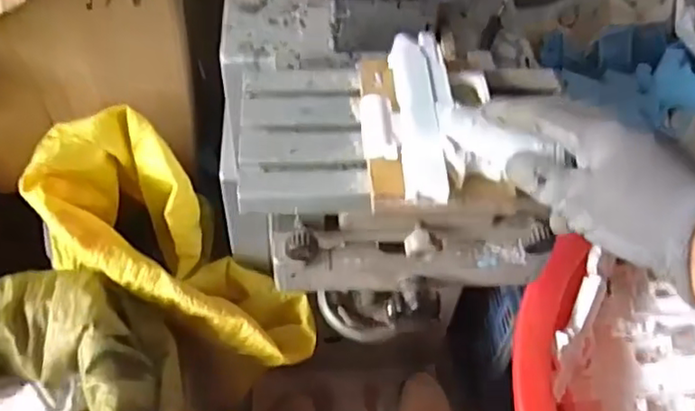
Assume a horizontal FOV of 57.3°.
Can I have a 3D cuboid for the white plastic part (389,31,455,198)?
[{"bbox_3d":[0.051,-0.064,0.419,0.037,0.017,0.144,-1,52,-3],"label":"white plastic part"}]

